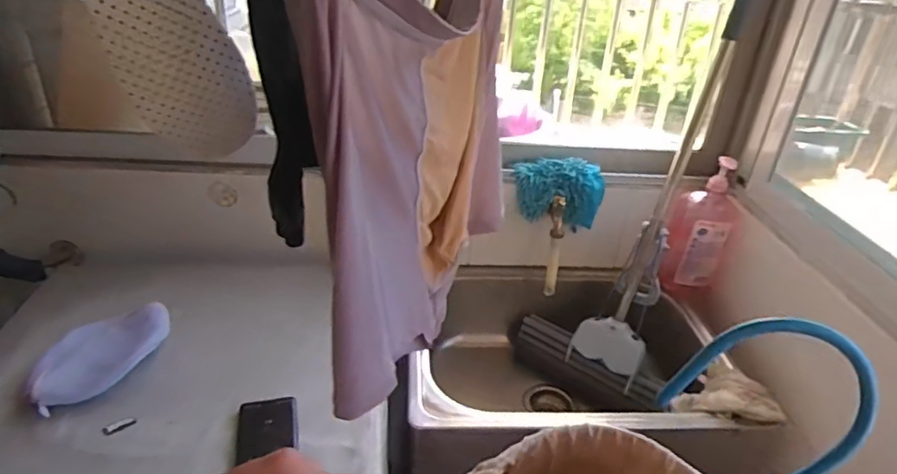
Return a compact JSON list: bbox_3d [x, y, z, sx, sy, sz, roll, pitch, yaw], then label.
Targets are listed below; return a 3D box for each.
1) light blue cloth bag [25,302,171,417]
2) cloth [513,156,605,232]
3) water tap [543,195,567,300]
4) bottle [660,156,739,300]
[{"bbox_3d":[-0.518,0.166,0.846,0.112,0.063,0.207,25,36,32],"label":"light blue cloth bag"},{"bbox_3d":[0.228,-0.091,1.172,0.176,0.125,0.093,6,30,4],"label":"cloth"},{"bbox_3d":[0.215,0.018,1.149,0.031,0.200,0.052,5,4,3],"label":"water tap"},{"bbox_3d":[0.517,-0.004,1.166,0.123,0.288,0.087,14,31,17],"label":"bottle"}]

